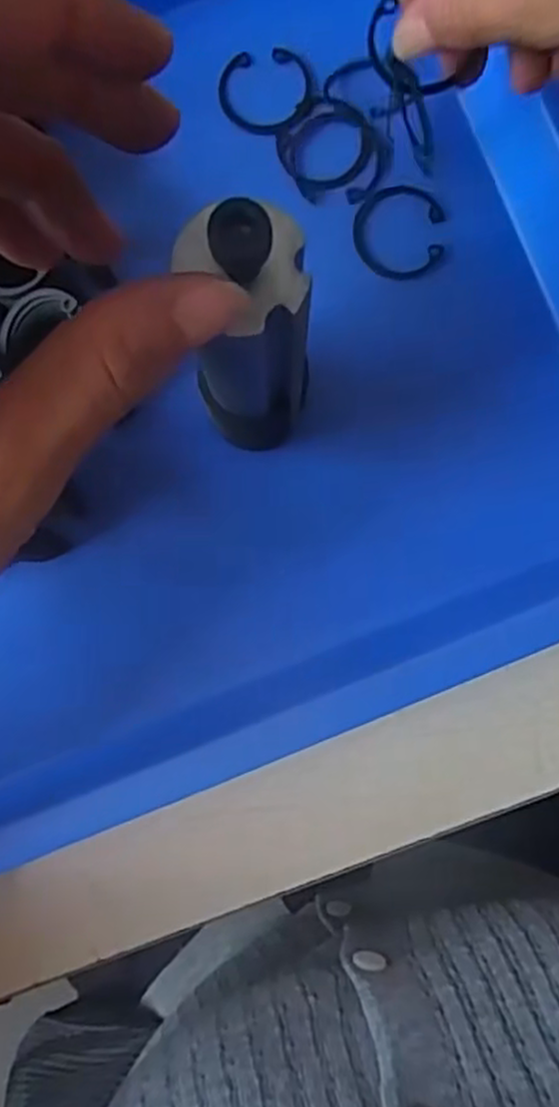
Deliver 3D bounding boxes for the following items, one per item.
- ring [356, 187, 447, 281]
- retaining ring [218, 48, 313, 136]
[{"bbox_3d":[0.046,-0.124,0.284,0.034,0.004,0.036,0,88,1],"label":"ring"},{"bbox_3d":[-0.005,-0.180,0.287,0.036,0.004,0.034,0,88,1],"label":"retaining ring"}]

